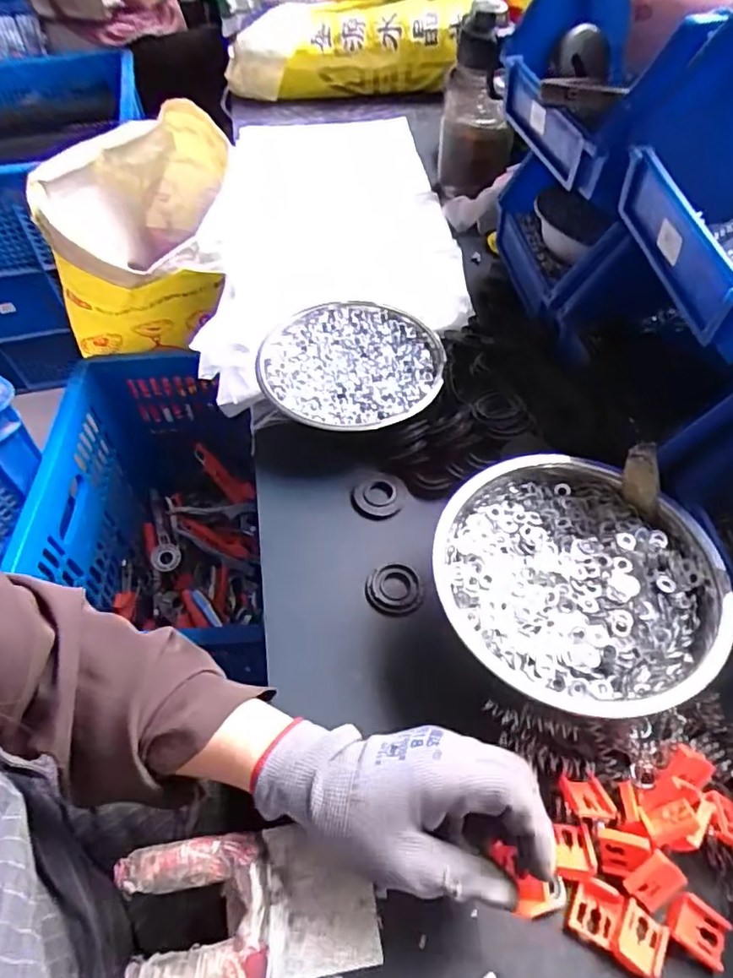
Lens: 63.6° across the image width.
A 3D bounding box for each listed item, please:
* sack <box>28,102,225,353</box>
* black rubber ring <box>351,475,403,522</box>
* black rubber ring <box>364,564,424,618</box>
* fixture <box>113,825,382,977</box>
[{"bbox_3d":[-0.307,-0.359,0.866,0.235,0.237,0.331,1,53,2],"label":"sack"},{"bbox_3d":[0.010,0.008,0.512,0.045,0.006,0.042,-1,53,1],"label":"black rubber ring"},{"bbox_3d":[0.021,0.078,0.458,0.044,0.006,0.042,-1,53,1],"label":"black rubber ring"},{"bbox_3d":[-0.063,0.231,0.326,0.130,0.035,0.073,-9,54,-5],"label":"fixture"}]

